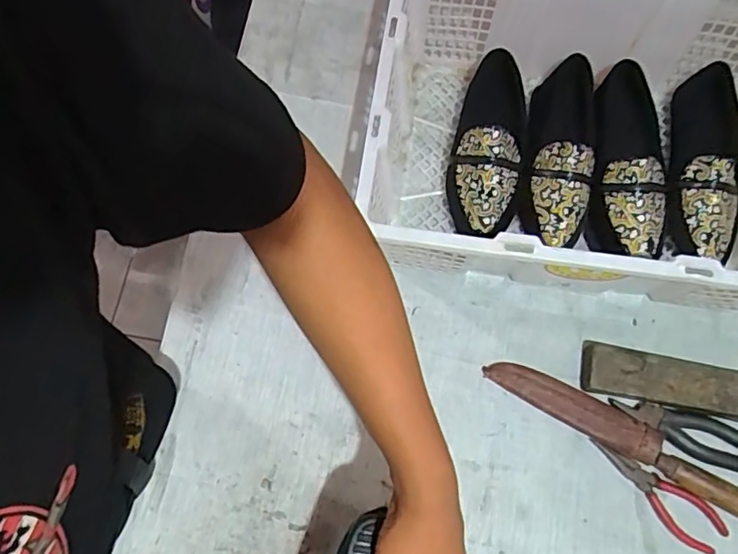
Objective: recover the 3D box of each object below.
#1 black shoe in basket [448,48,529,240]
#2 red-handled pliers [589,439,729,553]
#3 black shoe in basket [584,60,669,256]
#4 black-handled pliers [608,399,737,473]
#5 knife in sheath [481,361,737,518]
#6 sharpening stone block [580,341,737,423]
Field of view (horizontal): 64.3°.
[{"bbox_3d":[0.146,-0.159,0.704,0.085,0.087,0.243,14,73,5],"label":"black shoe in basket"},{"bbox_3d":[0.305,0.226,0.621,0.152,0.009,0.048,42,77,13],"label":"red-handled pliers"},{"bbox_3d":[0.309,-0.135,0.700,0.092,0.120,0.217,12,57,4],"label":"black shoe in basket"},{"bbox_3d":[0.347,0.169,0.634,0.164,0.011,0.043,20,73,7],"label":"black-handled pliers"},{"bbox_3d":[0.272,0.167,0.631,0.301,0.026,0.040,28,74,9],"label":"knife in sheath"},{"bbox_3d":[0.338,0.115,0.634,0.204,0.036,0.055,13,72,4],"label":"sharpening stone block"}]

